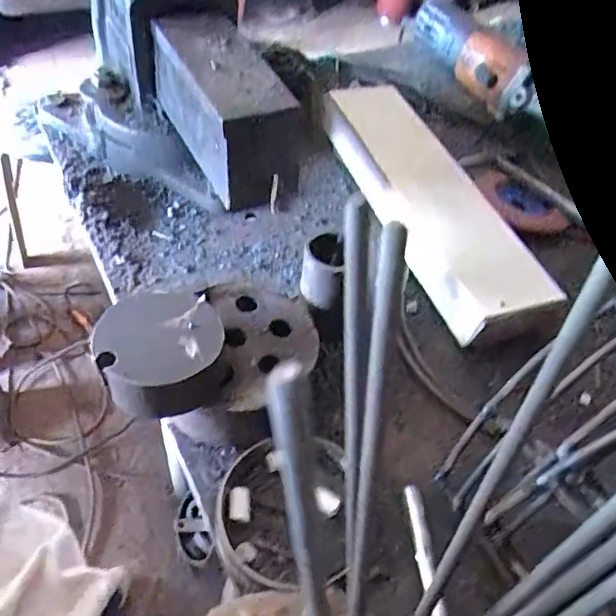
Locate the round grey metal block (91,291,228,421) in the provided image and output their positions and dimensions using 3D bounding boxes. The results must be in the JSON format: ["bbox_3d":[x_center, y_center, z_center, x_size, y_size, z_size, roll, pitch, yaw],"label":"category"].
[{"bbox_3d":[-0.085,0.027,0.336,0.069,0.030,0.065,2,49,-3],"label":"round grey metal block"}]

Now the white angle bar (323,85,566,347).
[{"bbox_3d":[0.097,-0.102,0.507,0.081,0.050,0.304,-11,51,-14],"label":"white angle bar"}]

